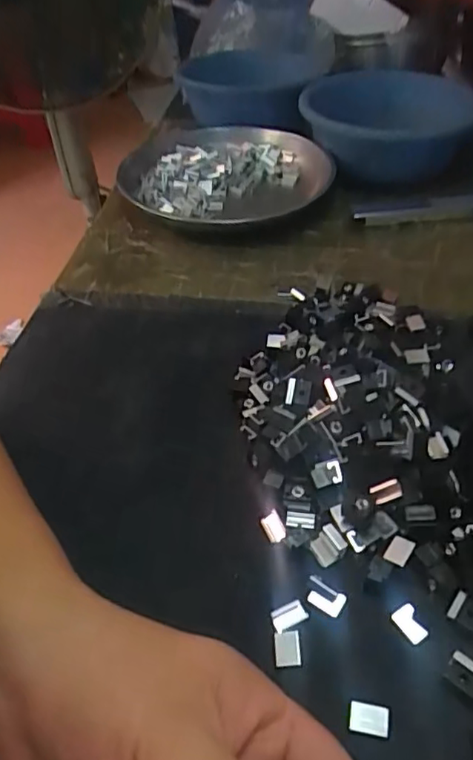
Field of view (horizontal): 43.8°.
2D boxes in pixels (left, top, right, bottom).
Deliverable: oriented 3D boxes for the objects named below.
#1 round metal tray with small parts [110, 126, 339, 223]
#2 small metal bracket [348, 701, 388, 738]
[{"bbox_3d":[-0.012,-0.224,0.638,0.215,0.029,0.233,-2,43,2],"label":"round metal tray with small parts"},{"bbox_3d":[0.058,0.149,0.258,0.017,0.004,0.011,5,44,9],"label":"small metal bracket"}]

